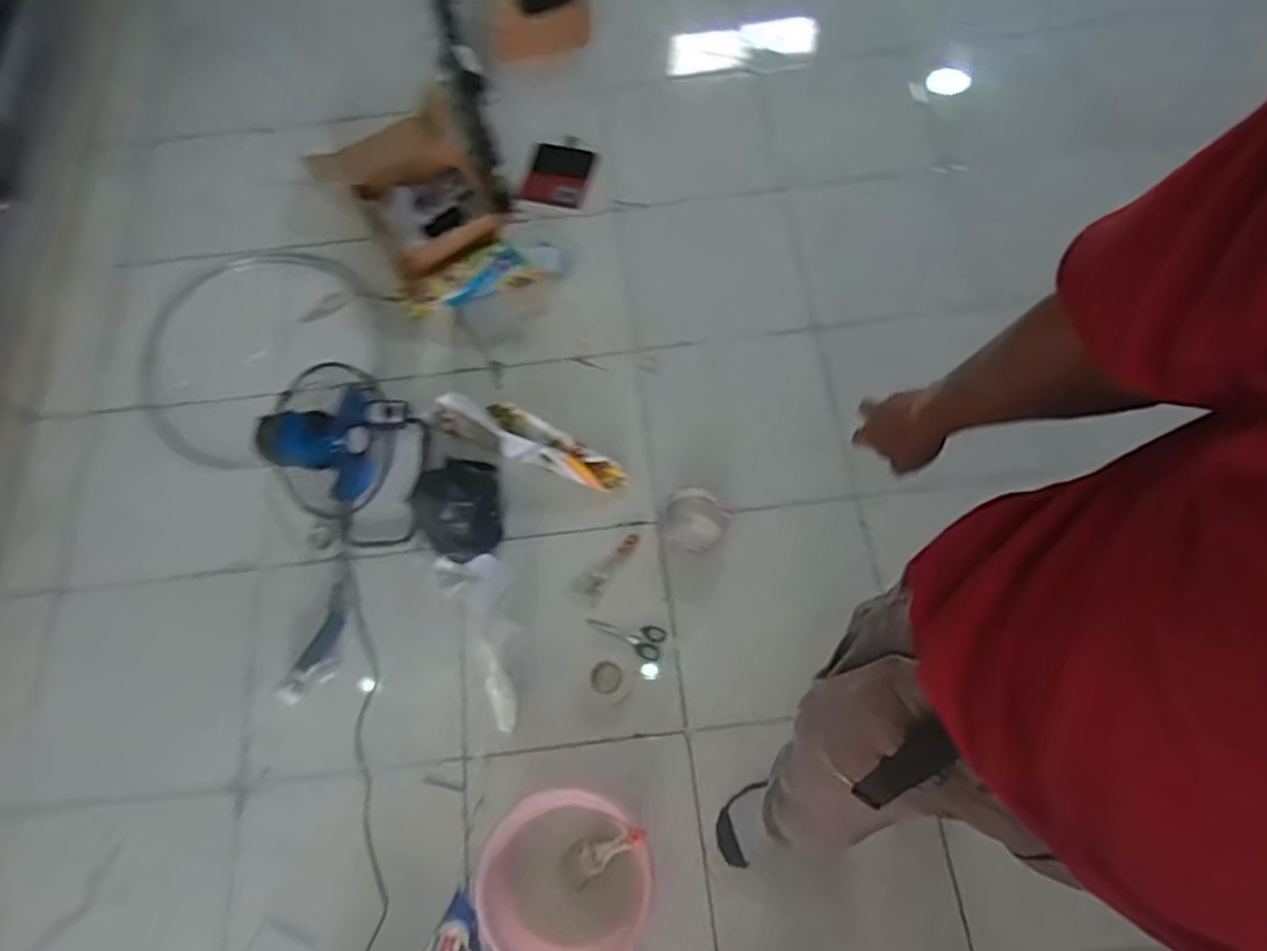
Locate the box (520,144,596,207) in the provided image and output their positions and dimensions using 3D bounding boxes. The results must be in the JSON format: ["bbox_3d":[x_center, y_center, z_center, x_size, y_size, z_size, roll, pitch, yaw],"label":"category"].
[{"bbox_3d":[-0.189,-0.765,1.795,0.159,0.032,0.188,13,67,8],"label":"box"}]

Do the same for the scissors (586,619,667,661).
[{"bbox_3d":[-0.013,0.301,1.350,0.149,0.008,0.063,18,68,10],"label":"scissors"}]

